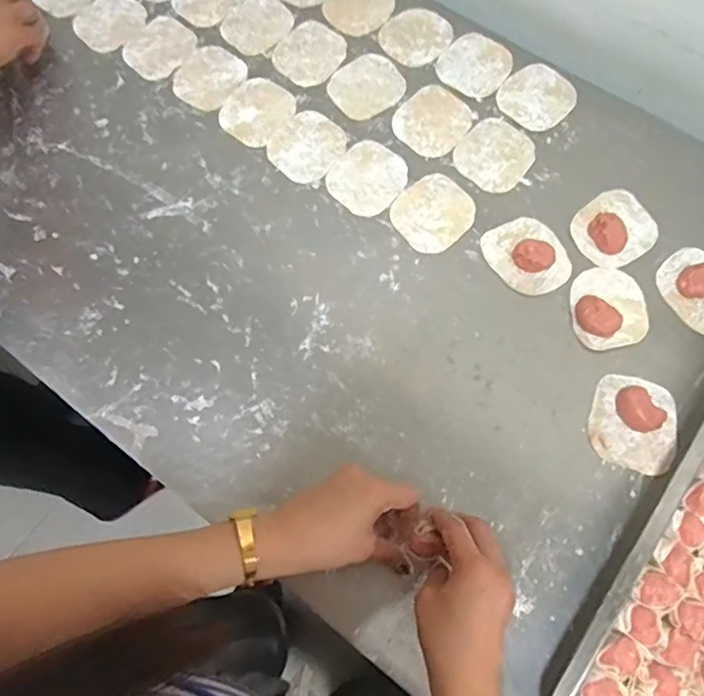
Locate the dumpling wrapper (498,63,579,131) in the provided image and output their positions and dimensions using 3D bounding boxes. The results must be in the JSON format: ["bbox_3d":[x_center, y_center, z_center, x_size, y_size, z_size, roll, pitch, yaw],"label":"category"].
[{"bbox_3d":[0.205,-0.277,0.629,0.082,0.004,0.075,-39,76,-10],"label":"dumpling wrapper"}]

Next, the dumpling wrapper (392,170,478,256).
[{"bbox_3d":[0.084,-0.140,0.583,0.082,0.004,0.076,-39,76,-10],"label":"dumpling wrapper"}]

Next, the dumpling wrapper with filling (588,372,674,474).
[{"bbox_3d":[0.254,0.065,0.505,0.072,0.019,0.082,17,74,6],"label":"dumpling wrapper with filling"}]

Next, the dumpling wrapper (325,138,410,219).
[{"bbox_3d":[0.017,-0.181,0.602,0.075,0.004,0.084,40,78,12],"label":"dumpling wrapper"}]

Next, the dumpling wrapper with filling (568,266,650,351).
[{"bbox_3d":[0.245,-0.041,0.541,0.068,0.013,0.082,-2,73,1],"label":"dumpling wrapper with filling"}]

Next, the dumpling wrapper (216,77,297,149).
[{"bbox_3d":[-0.105,-0.265,0.636,0.069,0.006,0.083,33,76,11],"label":"dumpling wrapper"}]

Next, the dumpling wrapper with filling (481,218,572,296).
[{"bbox_3d":[0.174,-0.094,0.556,0.071,0.021,0.083,-34,75,-9],"label":"dumpling wrapper with filling"}]

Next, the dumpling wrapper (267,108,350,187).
[{"bbox_3d":[-0.048,-0.220,0.617,0.075,0.004,0.083,35,77,11],"label":"dumpling wrapper"}]

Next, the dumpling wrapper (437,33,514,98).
[{"bbox_3d":[0.140,-0.323,0.645,0.075,0.004,0.080,0,73,1],"label":"dumpling wrapper"}]

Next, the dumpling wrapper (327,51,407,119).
[{"bbox_3d":[0.017,-0.296,0.641,0.083,0.004,0.075,-34,75,-9],"label":"dumpling wrapper"}]

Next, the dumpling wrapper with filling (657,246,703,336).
[{"bbox_3d":[0.338,-0.057,0.548,0.069,0.013,0.082,-42,77,-11],"label":"dumpling wrapper with filling"}]

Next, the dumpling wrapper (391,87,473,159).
[{"bbox_3d":[0.089,-0.249,0.622,0.075,0.004,0.083,41,78,12],"label":"dumpling wrapper"}]

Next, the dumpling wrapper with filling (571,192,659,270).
[{"bbox_3d":[0.264,-0.123,0.563,0.083,0.022,0.073,-36,76,-10],"label":"dumpling wrapper with filling"}]

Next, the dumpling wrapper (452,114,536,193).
[{"bbox_3d":[0.152,-0.207,0.604,0.076,0.004,0.084,40,78,12],"label":"dumpling wrapper"}]

